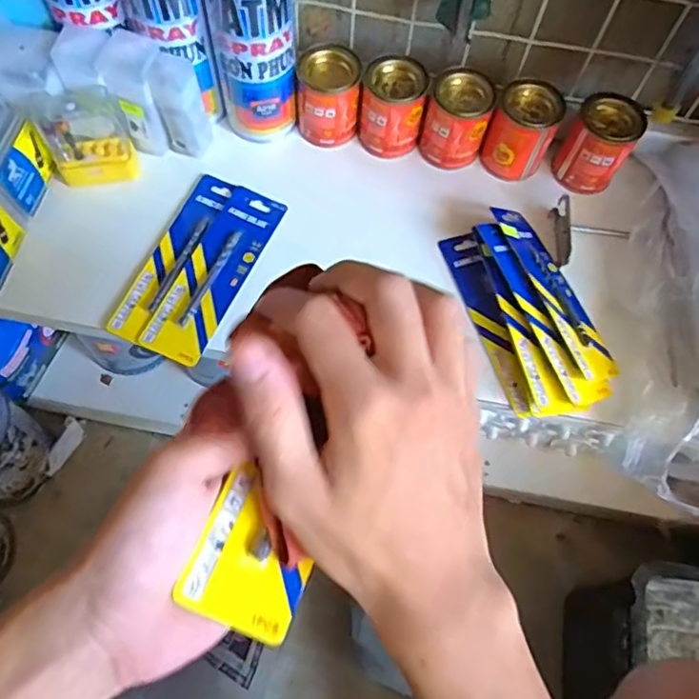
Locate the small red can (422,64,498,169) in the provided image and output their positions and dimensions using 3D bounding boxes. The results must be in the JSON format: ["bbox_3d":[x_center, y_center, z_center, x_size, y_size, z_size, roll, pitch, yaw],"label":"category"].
[{"bbox_3d":[0.094,-0.200,0.514,0.051,0.066,0.050,1,62,-2],"label":"small red can"}]

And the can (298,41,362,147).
[{"bbox_3d":[-0.019,-0.222,0.518,0.051,0.075,0.046,0,62,-3],"label":"can"}]

